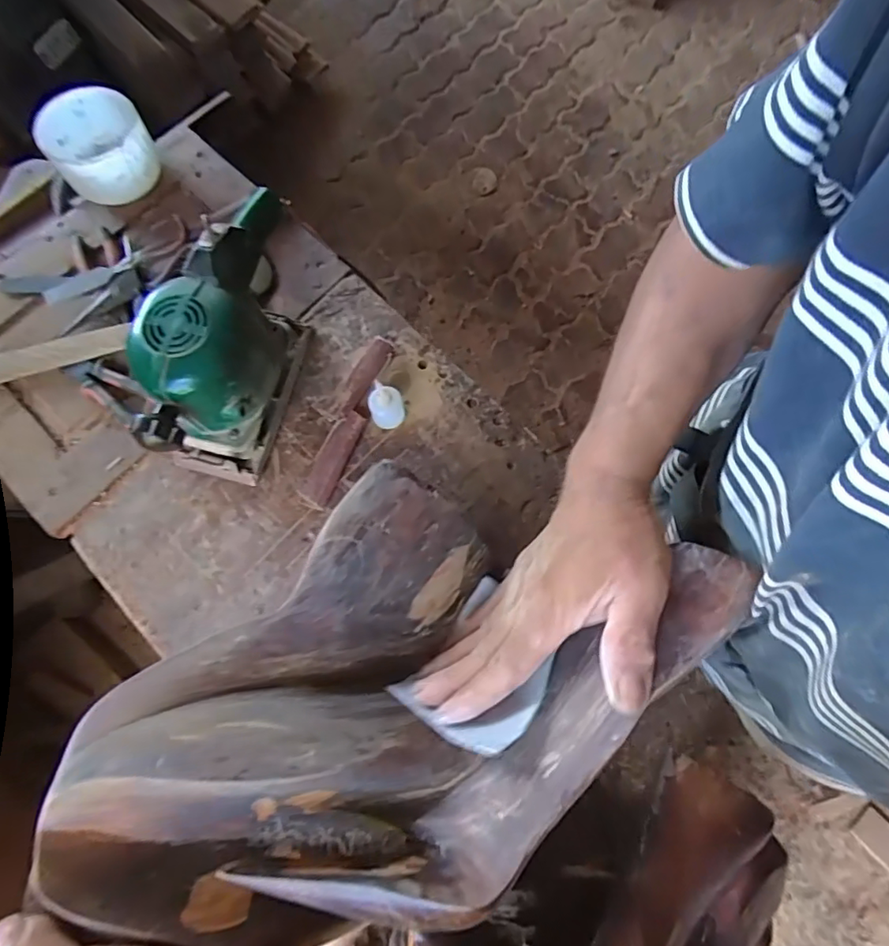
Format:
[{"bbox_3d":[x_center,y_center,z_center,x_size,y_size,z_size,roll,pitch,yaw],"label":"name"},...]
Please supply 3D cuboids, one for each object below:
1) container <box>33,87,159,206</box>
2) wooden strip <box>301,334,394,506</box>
[{"bbox_3d":[-0.452,-0.429,0.720,0.125,0.079,0.127,-31,78,-6],"label":"container"},{"bbox_3d":[-0.111,-0.065,0.644,0.037,0.024,0.213,21,78,6],"label":"wooden strip"}]

